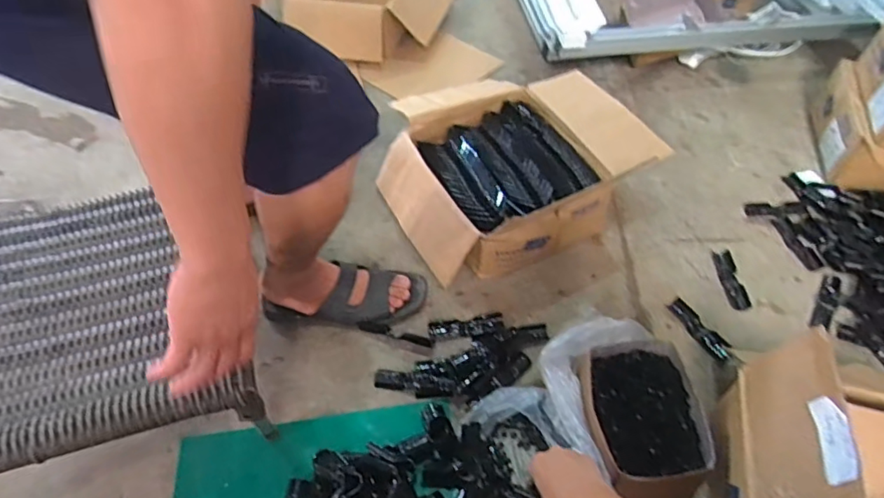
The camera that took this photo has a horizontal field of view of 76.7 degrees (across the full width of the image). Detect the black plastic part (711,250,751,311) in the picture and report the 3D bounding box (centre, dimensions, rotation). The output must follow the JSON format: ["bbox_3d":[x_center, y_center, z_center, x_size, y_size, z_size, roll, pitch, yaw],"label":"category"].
[{"bbox_3d":[0.539,0.059,1.041,0.032,0.022,0.123,-2,51,-2],"label":"black plastic part"}]

